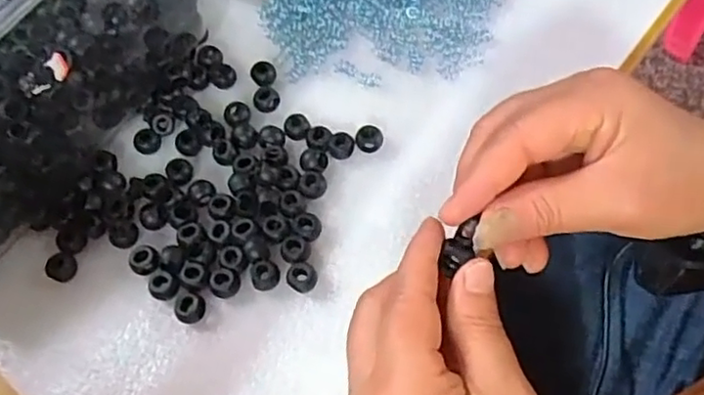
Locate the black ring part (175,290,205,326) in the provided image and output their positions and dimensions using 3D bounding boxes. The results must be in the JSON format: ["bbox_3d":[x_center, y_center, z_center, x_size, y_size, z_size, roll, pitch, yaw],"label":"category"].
[{"bbox_3d":[-0.095,0.063,0.373,0.017,0.009,0.020,-34,64,-11],"label":"black ring part"}]

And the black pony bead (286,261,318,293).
[{"bbox_3d":[-0.030,0.047,0.378,0.017,0.006,0.017,-3,62,5],"label":"black pony bead"}]

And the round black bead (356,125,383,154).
[{"bbox_3d":[0.011,-0.038,0.424,0.018,0.010,0.016,3,62,8],"label":"round black bead"}]

